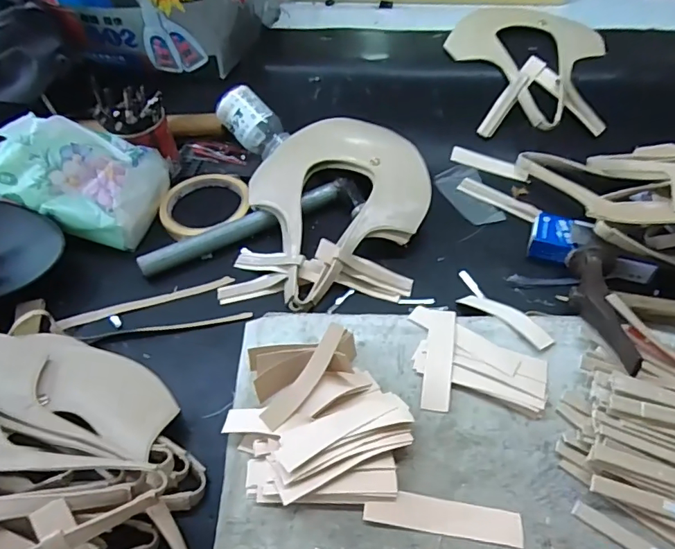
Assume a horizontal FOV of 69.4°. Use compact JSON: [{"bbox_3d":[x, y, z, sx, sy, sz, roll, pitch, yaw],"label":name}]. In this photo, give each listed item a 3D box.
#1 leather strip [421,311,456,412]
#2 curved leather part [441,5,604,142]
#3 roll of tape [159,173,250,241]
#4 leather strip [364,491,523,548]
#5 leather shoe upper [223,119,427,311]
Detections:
[{"bbox_3d":[0.076,0.059,0.360,0.020,0.004,0.084,8,51,9],"label":"leather strip"},{"bbox_3d":[0.212,-0.238,0.563,0.170,0.057,0.192,4,51,6],"label":"curved leather part"},{"bbox_3d":[-0.143,-0.078,0.515,0.094,0.013,0.087,-2,54,3],"label":"roll of tape"},{"bbox_3d":[0.063,0.144,0.291,0.091,0.005,0.019,6,51,8],"label":"leather strip"},{"bbox_3d":[-0.002,-0.067,0.478,0.176,0.049,0.228,5,51,7],"label":"leather shoe upper"}]

